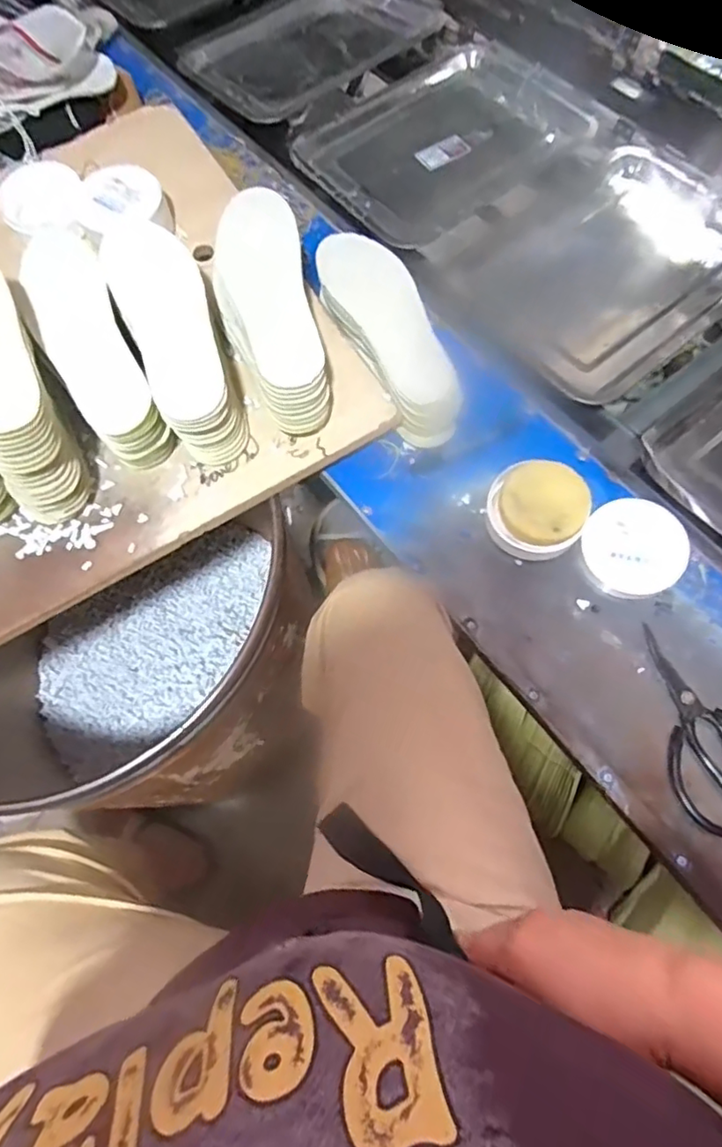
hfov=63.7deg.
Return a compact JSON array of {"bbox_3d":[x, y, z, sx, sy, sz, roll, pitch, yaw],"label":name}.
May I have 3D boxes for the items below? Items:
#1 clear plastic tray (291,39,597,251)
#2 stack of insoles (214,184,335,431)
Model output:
[{"bbox_3d":[0.109,-0.598,0.798,0.371,0.023,0.269,-37,72,-12],"label":"clear plastic tray"},{"bbox_3d":[-0.102,-0.277,0.631,0.096,0.095,0.261,-12,68,-3],"label":"stack of insoles"}]

